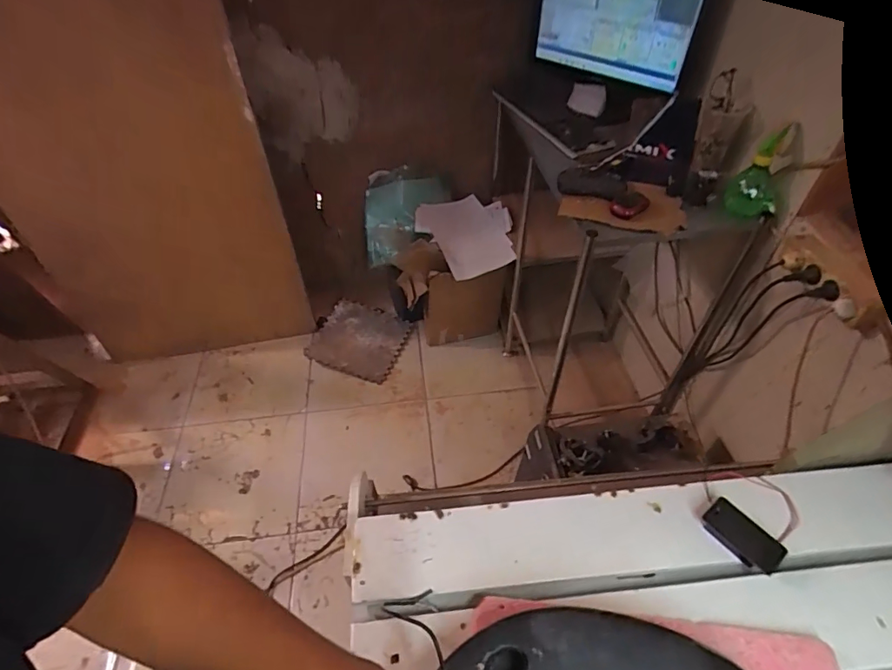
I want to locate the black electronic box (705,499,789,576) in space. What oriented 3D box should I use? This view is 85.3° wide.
[{"bbox_3d":[0.324,0.219,0.528,0.042,0.019,0.078,-33,55,-26],"label":"black electronic box"}]

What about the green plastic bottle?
[{"bbox_3d":[0.606,-0.300,0.936,0.089,0.152,0.075,-24,51,-19],"label":"green plastic bottle"}]

